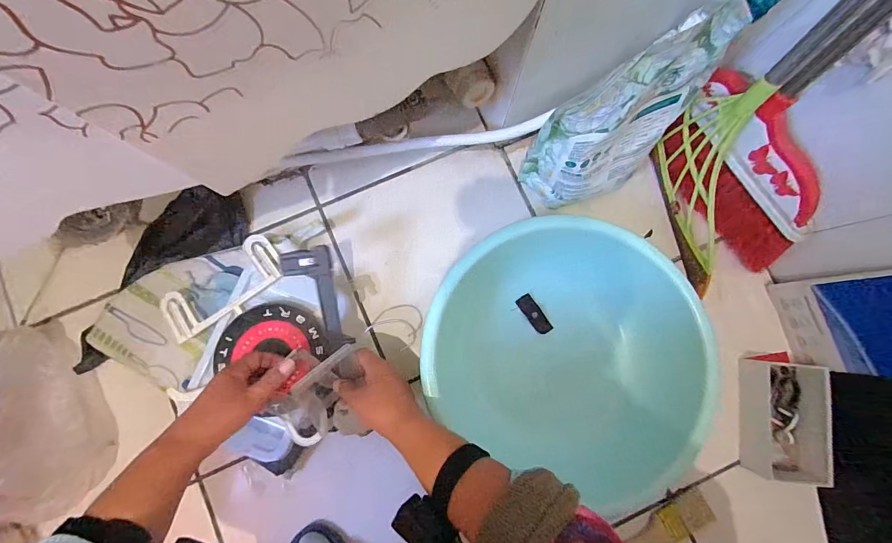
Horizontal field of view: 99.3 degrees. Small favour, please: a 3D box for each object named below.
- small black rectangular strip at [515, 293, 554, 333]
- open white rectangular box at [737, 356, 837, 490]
[{"bbox_3d":[0.135,0.066,0.579,0.025,0.011,0.069,-37,97,0],"label":"small black rectangular strip"},{"bbox_3d":[0.490,0.221,0.552,0.090,0.057,0.171,6,83,-1],"label":"open white rectangular box"}]

